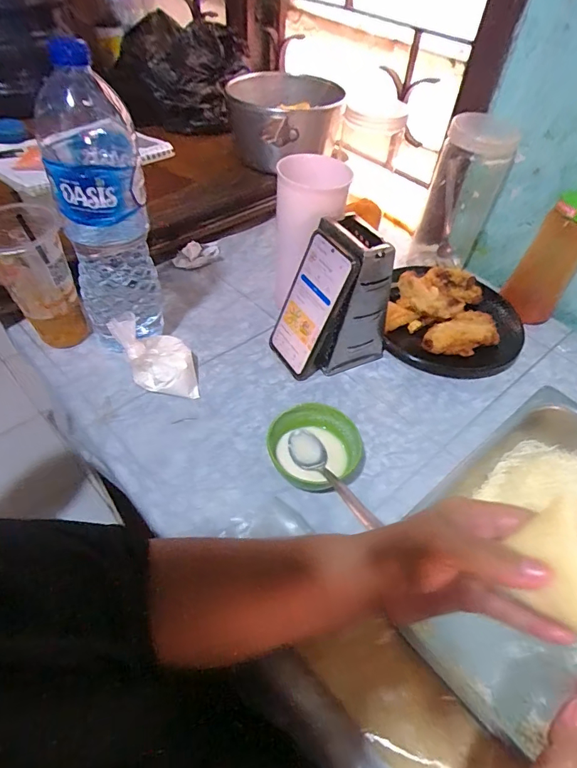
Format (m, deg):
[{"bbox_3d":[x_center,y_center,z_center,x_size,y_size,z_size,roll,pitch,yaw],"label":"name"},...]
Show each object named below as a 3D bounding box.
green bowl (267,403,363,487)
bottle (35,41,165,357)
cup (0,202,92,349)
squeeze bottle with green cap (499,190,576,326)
[{"bbox_3d":[0.024,0.069,0.462,0.087,0.049,0.088,2,49,-3],"label":"green bowl"},{"bbox_3d":[-0.195,-0.167,0.477,0.089,0.287,0.094,-11,51,-13],"label":"bottle"},{"bbox_3d":[-0.294,-0.116,0.517,0.083,0.156,0.090,-17,52,-18],"label":"cup"},{"bbox_3d":[0.382,-0.168,0.595,0.121,0.197,0.058,38,56,25],"label":"squeeze bottle with green cap"}]

